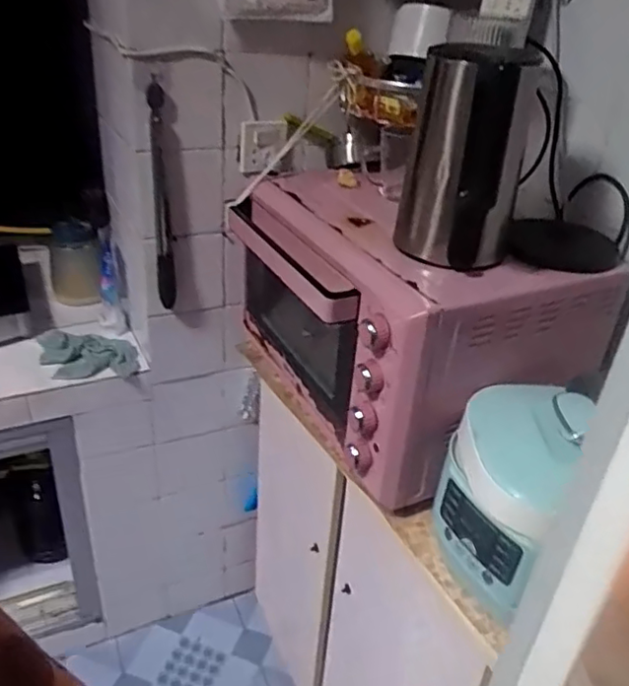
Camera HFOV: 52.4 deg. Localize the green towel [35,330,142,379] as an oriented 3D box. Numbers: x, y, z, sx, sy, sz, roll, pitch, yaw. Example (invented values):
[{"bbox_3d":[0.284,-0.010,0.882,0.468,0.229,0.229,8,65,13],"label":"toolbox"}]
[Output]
[{"bbox_3d":[-0.450,0.023,1.272,0.193,0.038,0.115,-3,32,-13],"label":"green towel"}]

